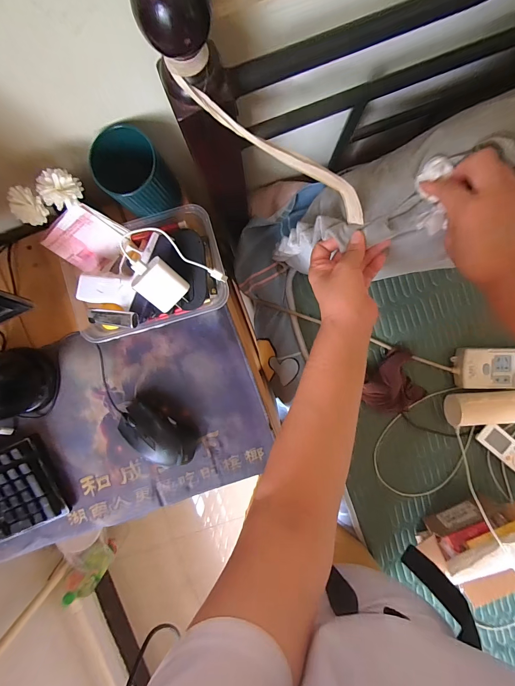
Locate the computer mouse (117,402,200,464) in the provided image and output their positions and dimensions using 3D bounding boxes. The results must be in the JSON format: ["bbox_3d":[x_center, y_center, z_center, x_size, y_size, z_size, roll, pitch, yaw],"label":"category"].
[{"bbox_3d":[-0.144,0.135,0.455,0.114,0.042,0.059,27,93,-1],"label":"computer mouse"}]

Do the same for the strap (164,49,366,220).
[{"bbox_3d":[0.027,-0.185,0.307,0.235,0.023,0.036,15,94,-35],"label":"strap"}]

